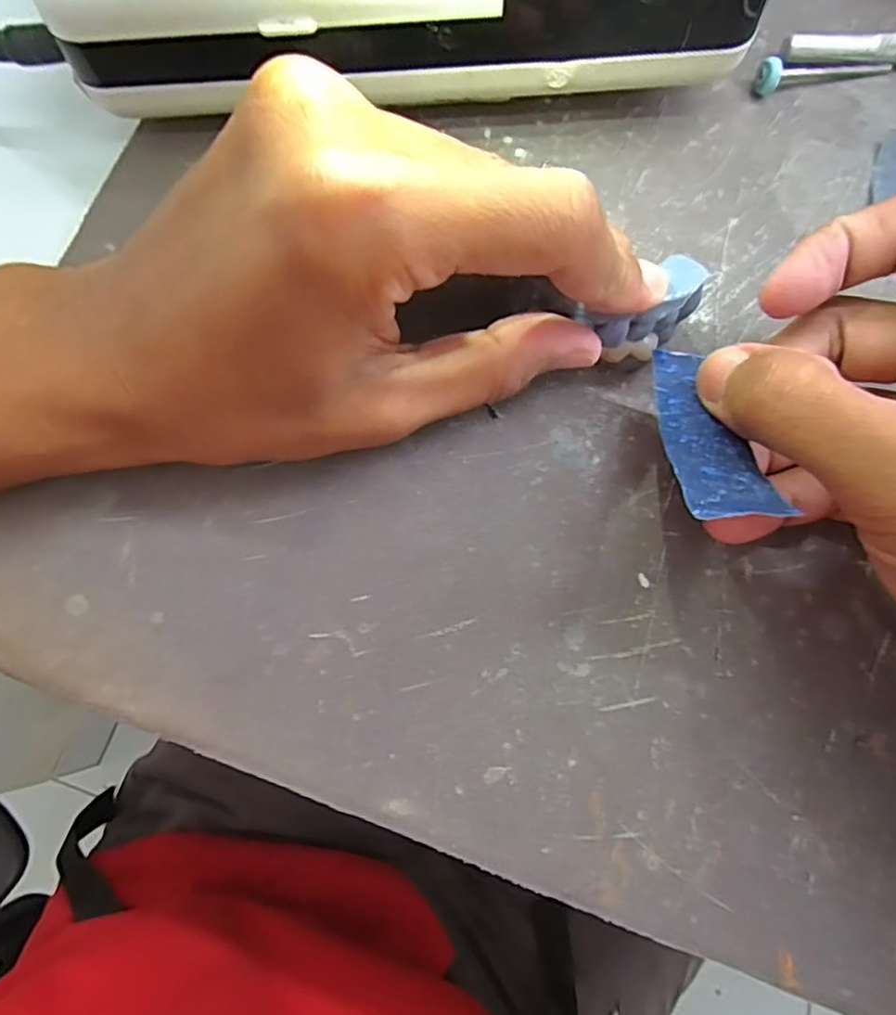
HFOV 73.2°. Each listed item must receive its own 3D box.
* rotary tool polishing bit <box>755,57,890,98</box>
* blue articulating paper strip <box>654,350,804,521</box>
[{"bbox_3d":[0.123,-0.143,0.196,0.046,0.010,0.007,-13,78,-3],"label":"rotary tool polishing bit"},{"bbox_3d":[0.060,-0.018,0.142,0.020,0.007,0.058,0,45,1],"label":"blue articulating paper strip"}]

